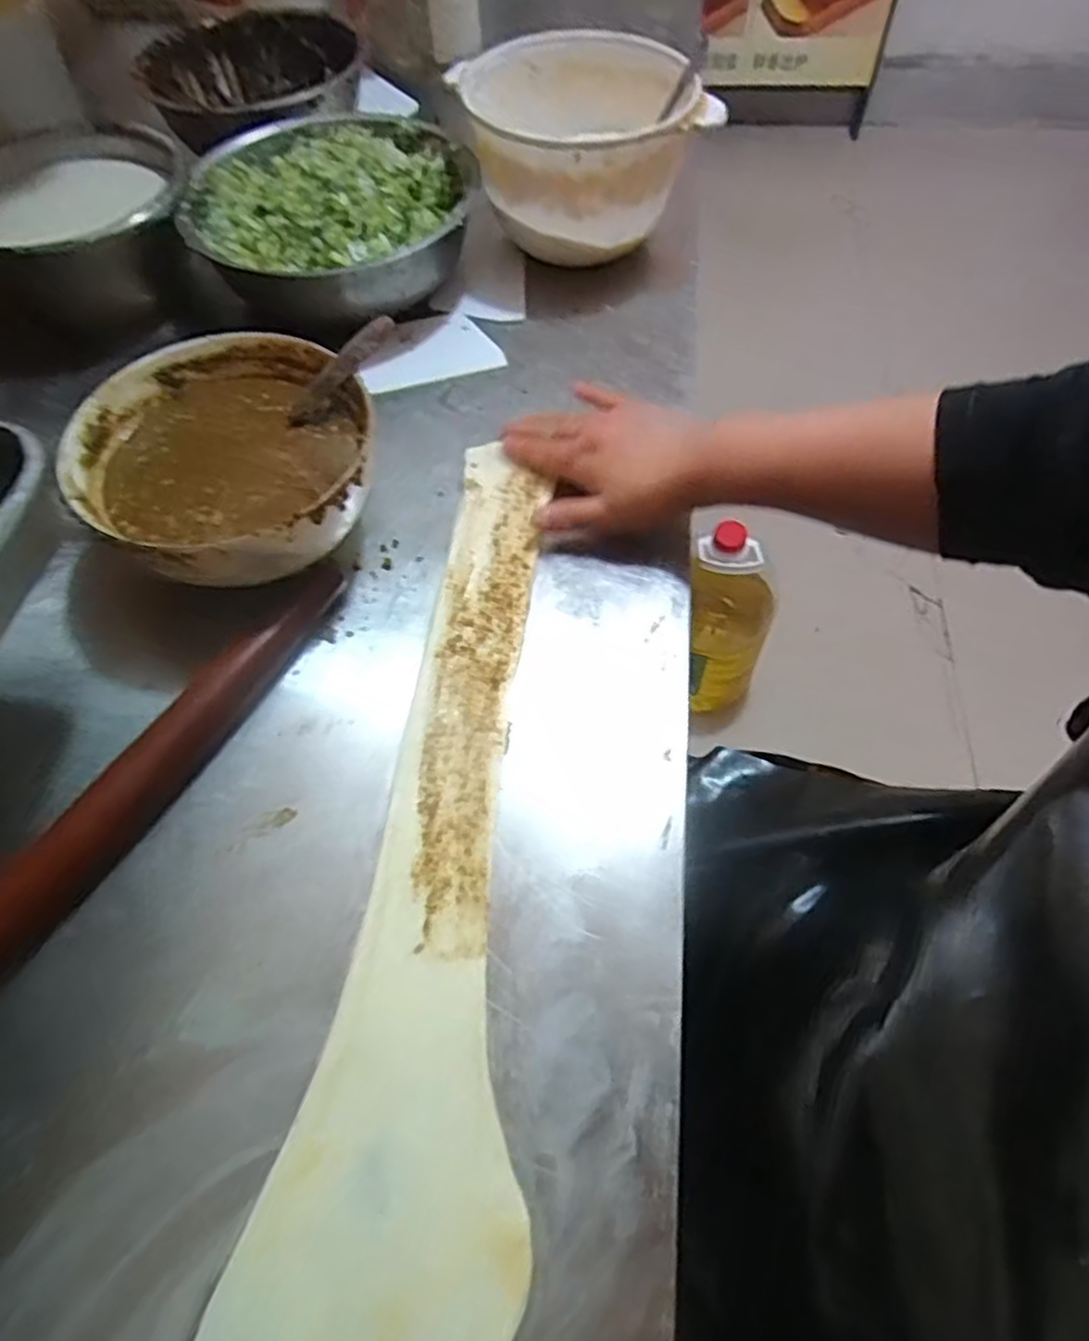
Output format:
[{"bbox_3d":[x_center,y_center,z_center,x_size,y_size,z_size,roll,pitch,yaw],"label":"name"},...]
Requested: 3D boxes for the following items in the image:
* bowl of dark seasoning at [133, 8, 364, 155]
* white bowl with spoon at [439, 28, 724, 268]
[{"bbox_3d":[-0.285,-0.570,0.726,0.201,0.060,0.231,-9,59,-4],"label":"bowl of dark seasoning"},{"bbox_3d":[0.030,-0.433,0.615,0.175,0.105,0.176,-18,62,-9],"label":"white bowl with spoon"}]

